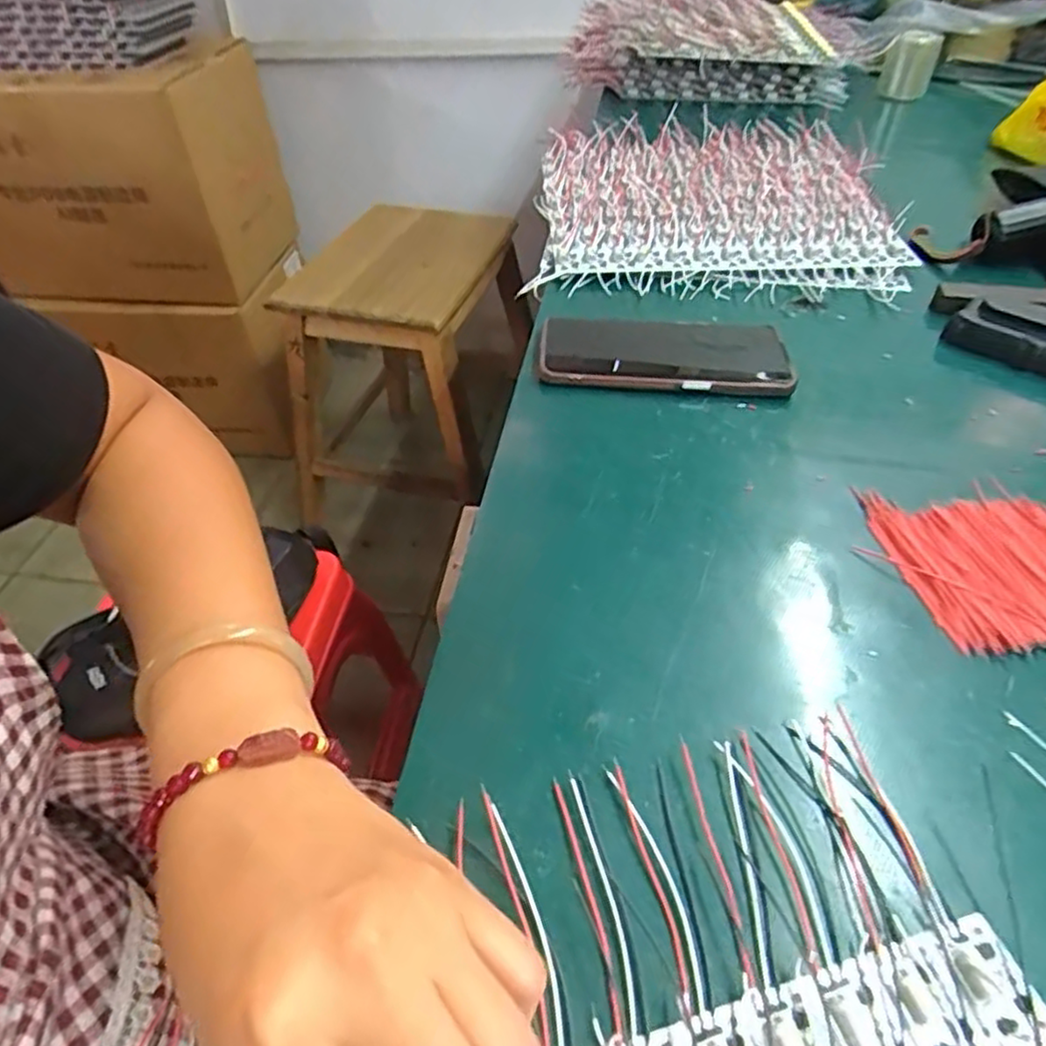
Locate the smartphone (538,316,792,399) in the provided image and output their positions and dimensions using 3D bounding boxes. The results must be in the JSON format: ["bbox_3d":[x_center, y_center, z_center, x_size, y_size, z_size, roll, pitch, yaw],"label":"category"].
[{"bbox_3d":[0.093,-0.113,0.464,0.161,0.018,0.067,4,46,2],"label":"smartphone"}]

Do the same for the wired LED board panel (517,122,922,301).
[{"bbox_3d":[0.171,-0.302,0.643,0.309,0.038,0.323,5,46,4],"label":"wired LED board panel"}]

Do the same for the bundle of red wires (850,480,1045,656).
[{"bbox_3d":[0.232,0.018,0.342,0.099,0.012,0.101,-5,47,-6],"label":"bundle of red wires"}]

